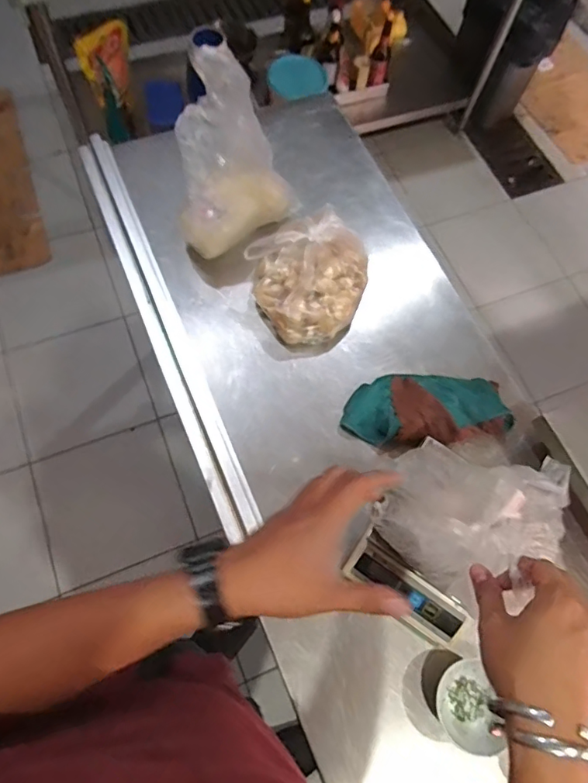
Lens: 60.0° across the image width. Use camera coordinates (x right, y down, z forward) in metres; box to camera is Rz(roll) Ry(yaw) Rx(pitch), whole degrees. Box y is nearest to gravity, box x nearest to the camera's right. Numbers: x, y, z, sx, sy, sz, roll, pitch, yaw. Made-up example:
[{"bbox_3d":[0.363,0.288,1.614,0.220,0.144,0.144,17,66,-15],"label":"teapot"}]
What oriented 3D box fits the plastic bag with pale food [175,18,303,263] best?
[{"bbox_3d":[-0.123,-0.354,0.812,0.195,0.295,0.075,-33,52,4],"label":"plastic bag with pale food"}]

